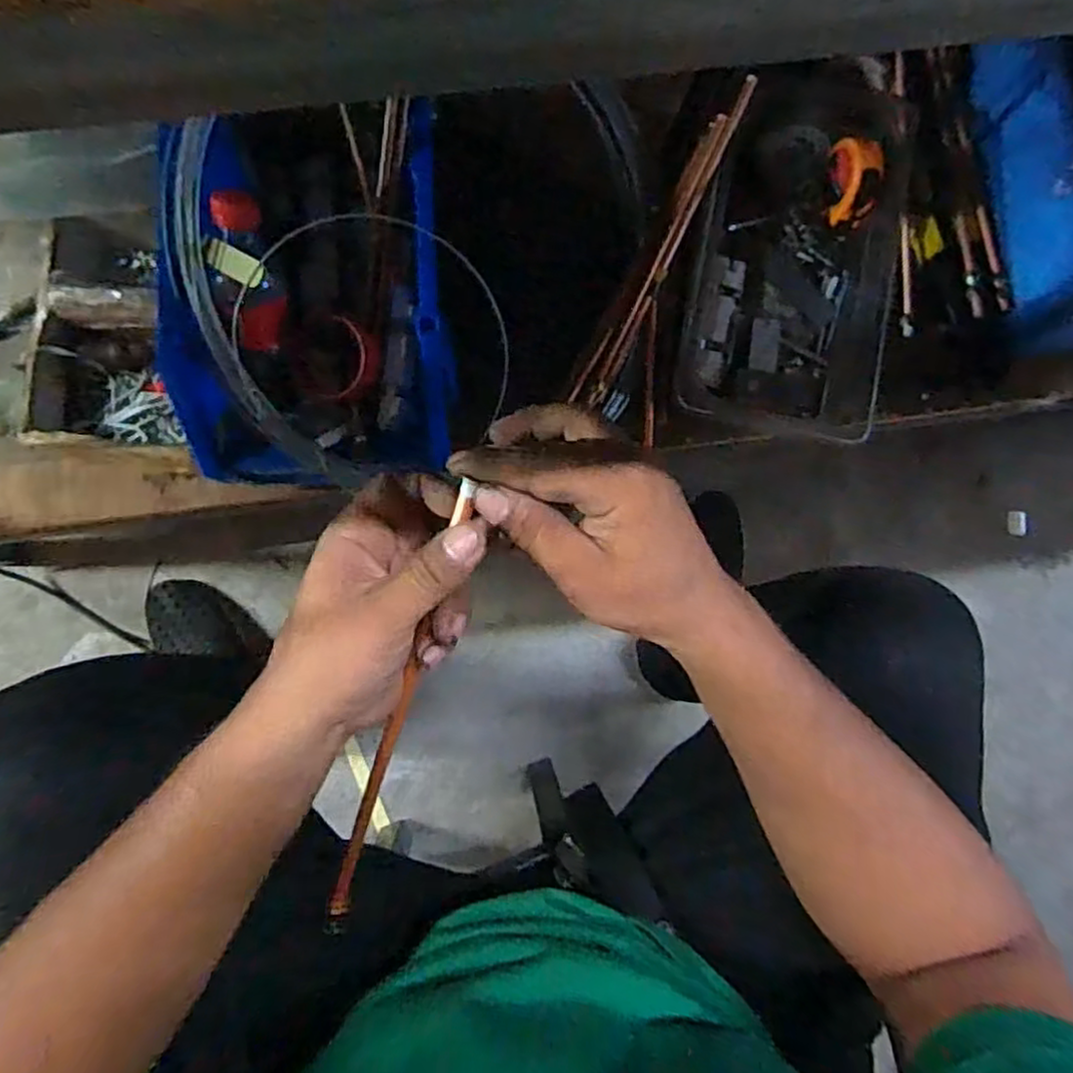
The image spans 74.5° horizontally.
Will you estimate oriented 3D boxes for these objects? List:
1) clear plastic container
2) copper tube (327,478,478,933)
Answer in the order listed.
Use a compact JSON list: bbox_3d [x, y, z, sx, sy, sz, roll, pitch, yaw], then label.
[{"bbox_3d":[0.254,-0.274,0.672,0.202,0.070,0.353,10,85,-3],"label":"clear plastic container"},{"bbox_3d":[-0.075,0.106,0.368,0.013,0.008,0.291,19,111,-2],"label":"copper tube"}]

